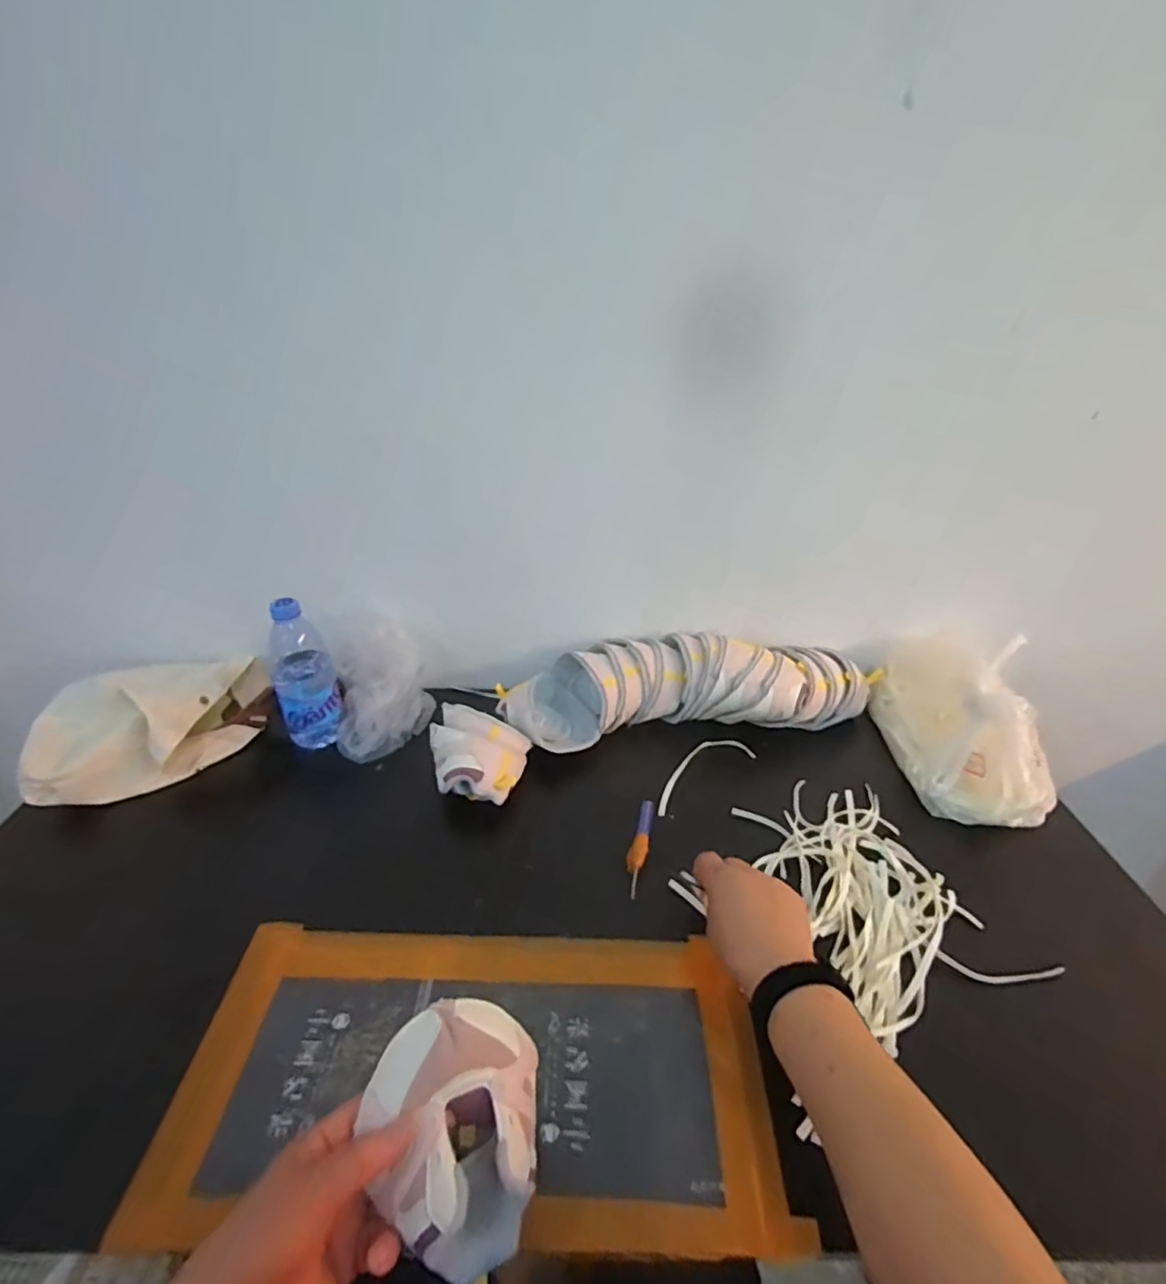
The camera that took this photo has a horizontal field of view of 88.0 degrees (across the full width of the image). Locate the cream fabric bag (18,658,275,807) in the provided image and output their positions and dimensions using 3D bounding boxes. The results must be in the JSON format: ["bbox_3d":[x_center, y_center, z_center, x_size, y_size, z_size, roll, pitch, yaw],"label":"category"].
[{"bbox_3d":[-0.514,0.095,0.727,0.145,0.098,0.263,19,36,29],"label":"cream fabric bag"}]

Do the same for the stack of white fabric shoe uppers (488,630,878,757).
[{"bbox_3d":[0.135,0.059,0.789,0.460,0.105,0.130,-5,31,-8],"label":"stack of white fabric shoe uppers"}]

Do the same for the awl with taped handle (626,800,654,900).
[{"bbox_3d":[0.060,0.212,0.631,0.019,0.012,0.118,9,32,15],"label":"awl with taped handle"}]

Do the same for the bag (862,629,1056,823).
[{"bbox_3d":[0.458,0.094,0.735,0.154,0.122,0.271,5,31,9],"label":"bag"}]

